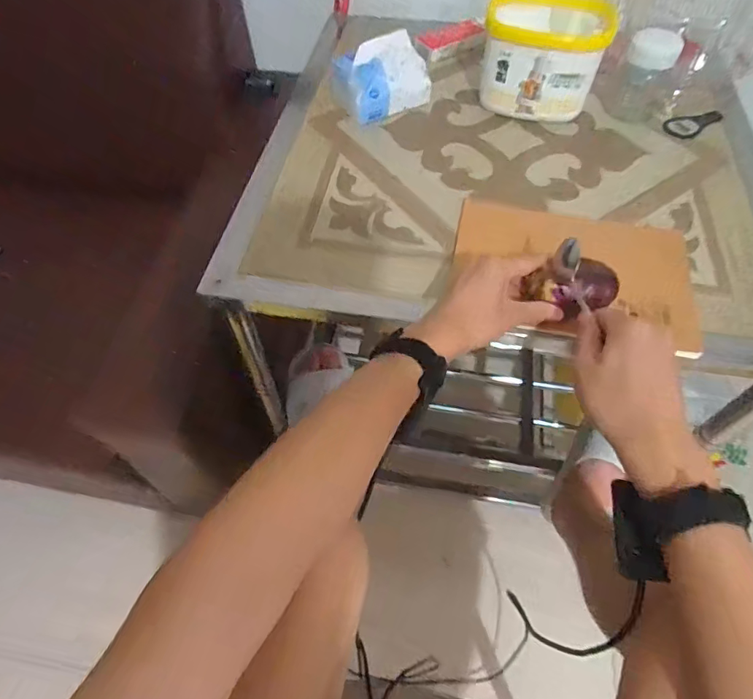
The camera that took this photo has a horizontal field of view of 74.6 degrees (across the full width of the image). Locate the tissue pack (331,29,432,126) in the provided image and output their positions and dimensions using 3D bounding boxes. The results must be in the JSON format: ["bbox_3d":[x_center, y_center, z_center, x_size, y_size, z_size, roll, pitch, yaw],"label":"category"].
[{"bbox_3d":[0.004,-0.385,0.697,0.123,0.067,0.091,-29,62,-17],"label":"tissue pack"}]

